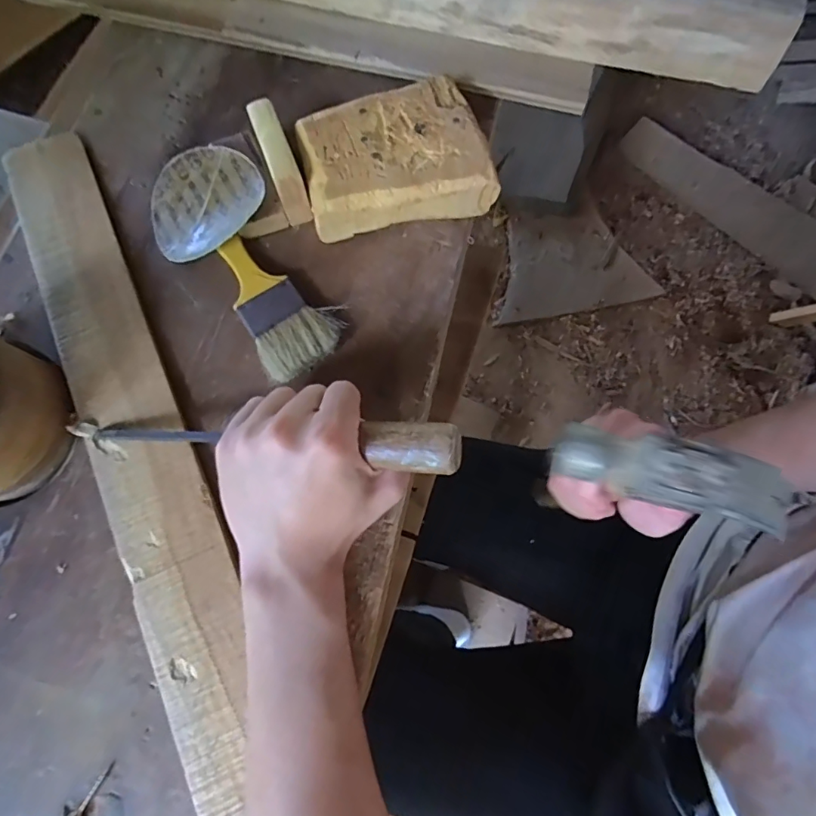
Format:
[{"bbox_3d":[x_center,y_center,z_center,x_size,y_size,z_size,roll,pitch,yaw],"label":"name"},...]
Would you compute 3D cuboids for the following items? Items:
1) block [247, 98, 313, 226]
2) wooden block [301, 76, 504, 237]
[{"bbox_3d":[-0.096,-0.183,0.365,0.020,0.049,0.075,-20,75,-6],"label":"block"},{"bbox_3d":[-0.011,-0.187,0.366,0.133,0.036,0.099,-13,75,-4],"label":"wooden block"}]

